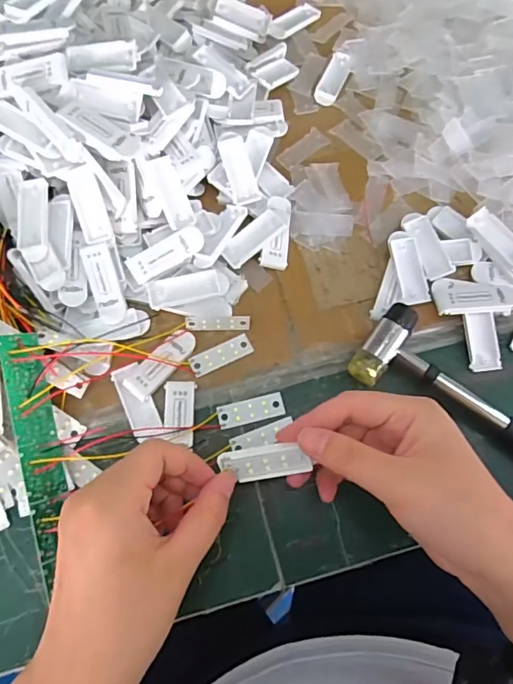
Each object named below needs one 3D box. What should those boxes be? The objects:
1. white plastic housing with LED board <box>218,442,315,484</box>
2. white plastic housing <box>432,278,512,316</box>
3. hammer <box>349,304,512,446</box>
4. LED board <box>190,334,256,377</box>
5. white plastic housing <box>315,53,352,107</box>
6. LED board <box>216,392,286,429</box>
[{"bbox_3d":[0.003,0.070,0.282,0.047,0.006,0.021,-5,111,4],"label":"white plastic housing with LED board"},{"bbox_3d":[0.159,-0.034,0.365,0.057,0.014,0.031,-4,73,-2],"label":"white plastic housing"},{"bbox_3d":[0.173,0.065,0.331,0.233,0.025,0.055,36,76,10],"label":"hammer"},{"bbox_3d":[-0.025,0.009,0.358,0.046,0.004,0.015,-26,75,-8],"label":"LED board"},{"bbox_3d":[0.068,-0.234,0.439,0.019,0.004,0.057,23,74,7],"label":"white plastic housing"},{"bbox_3d":[-0.004,0.047,0.346,0.045,0.004,0.016,-14,73,-5],"label":"LED board"}]

